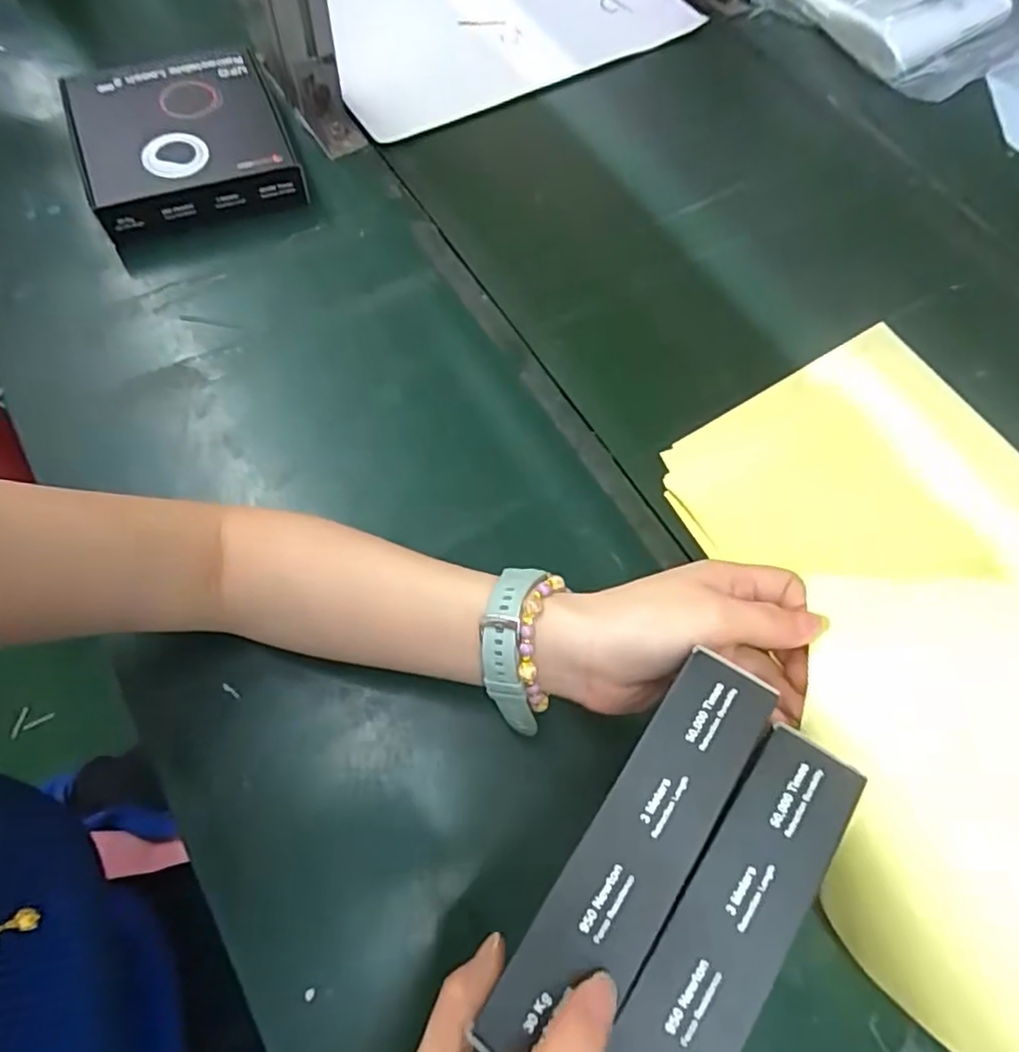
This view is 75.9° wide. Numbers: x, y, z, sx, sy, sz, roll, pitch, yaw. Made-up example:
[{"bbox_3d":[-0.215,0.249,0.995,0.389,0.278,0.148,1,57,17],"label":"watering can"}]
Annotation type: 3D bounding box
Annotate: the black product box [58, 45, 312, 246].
[{"bbox_3d":[-0.262,-0.310,0.531,0.152,0.048,0.162,-21,68,-12],"label":"black product box"}]

